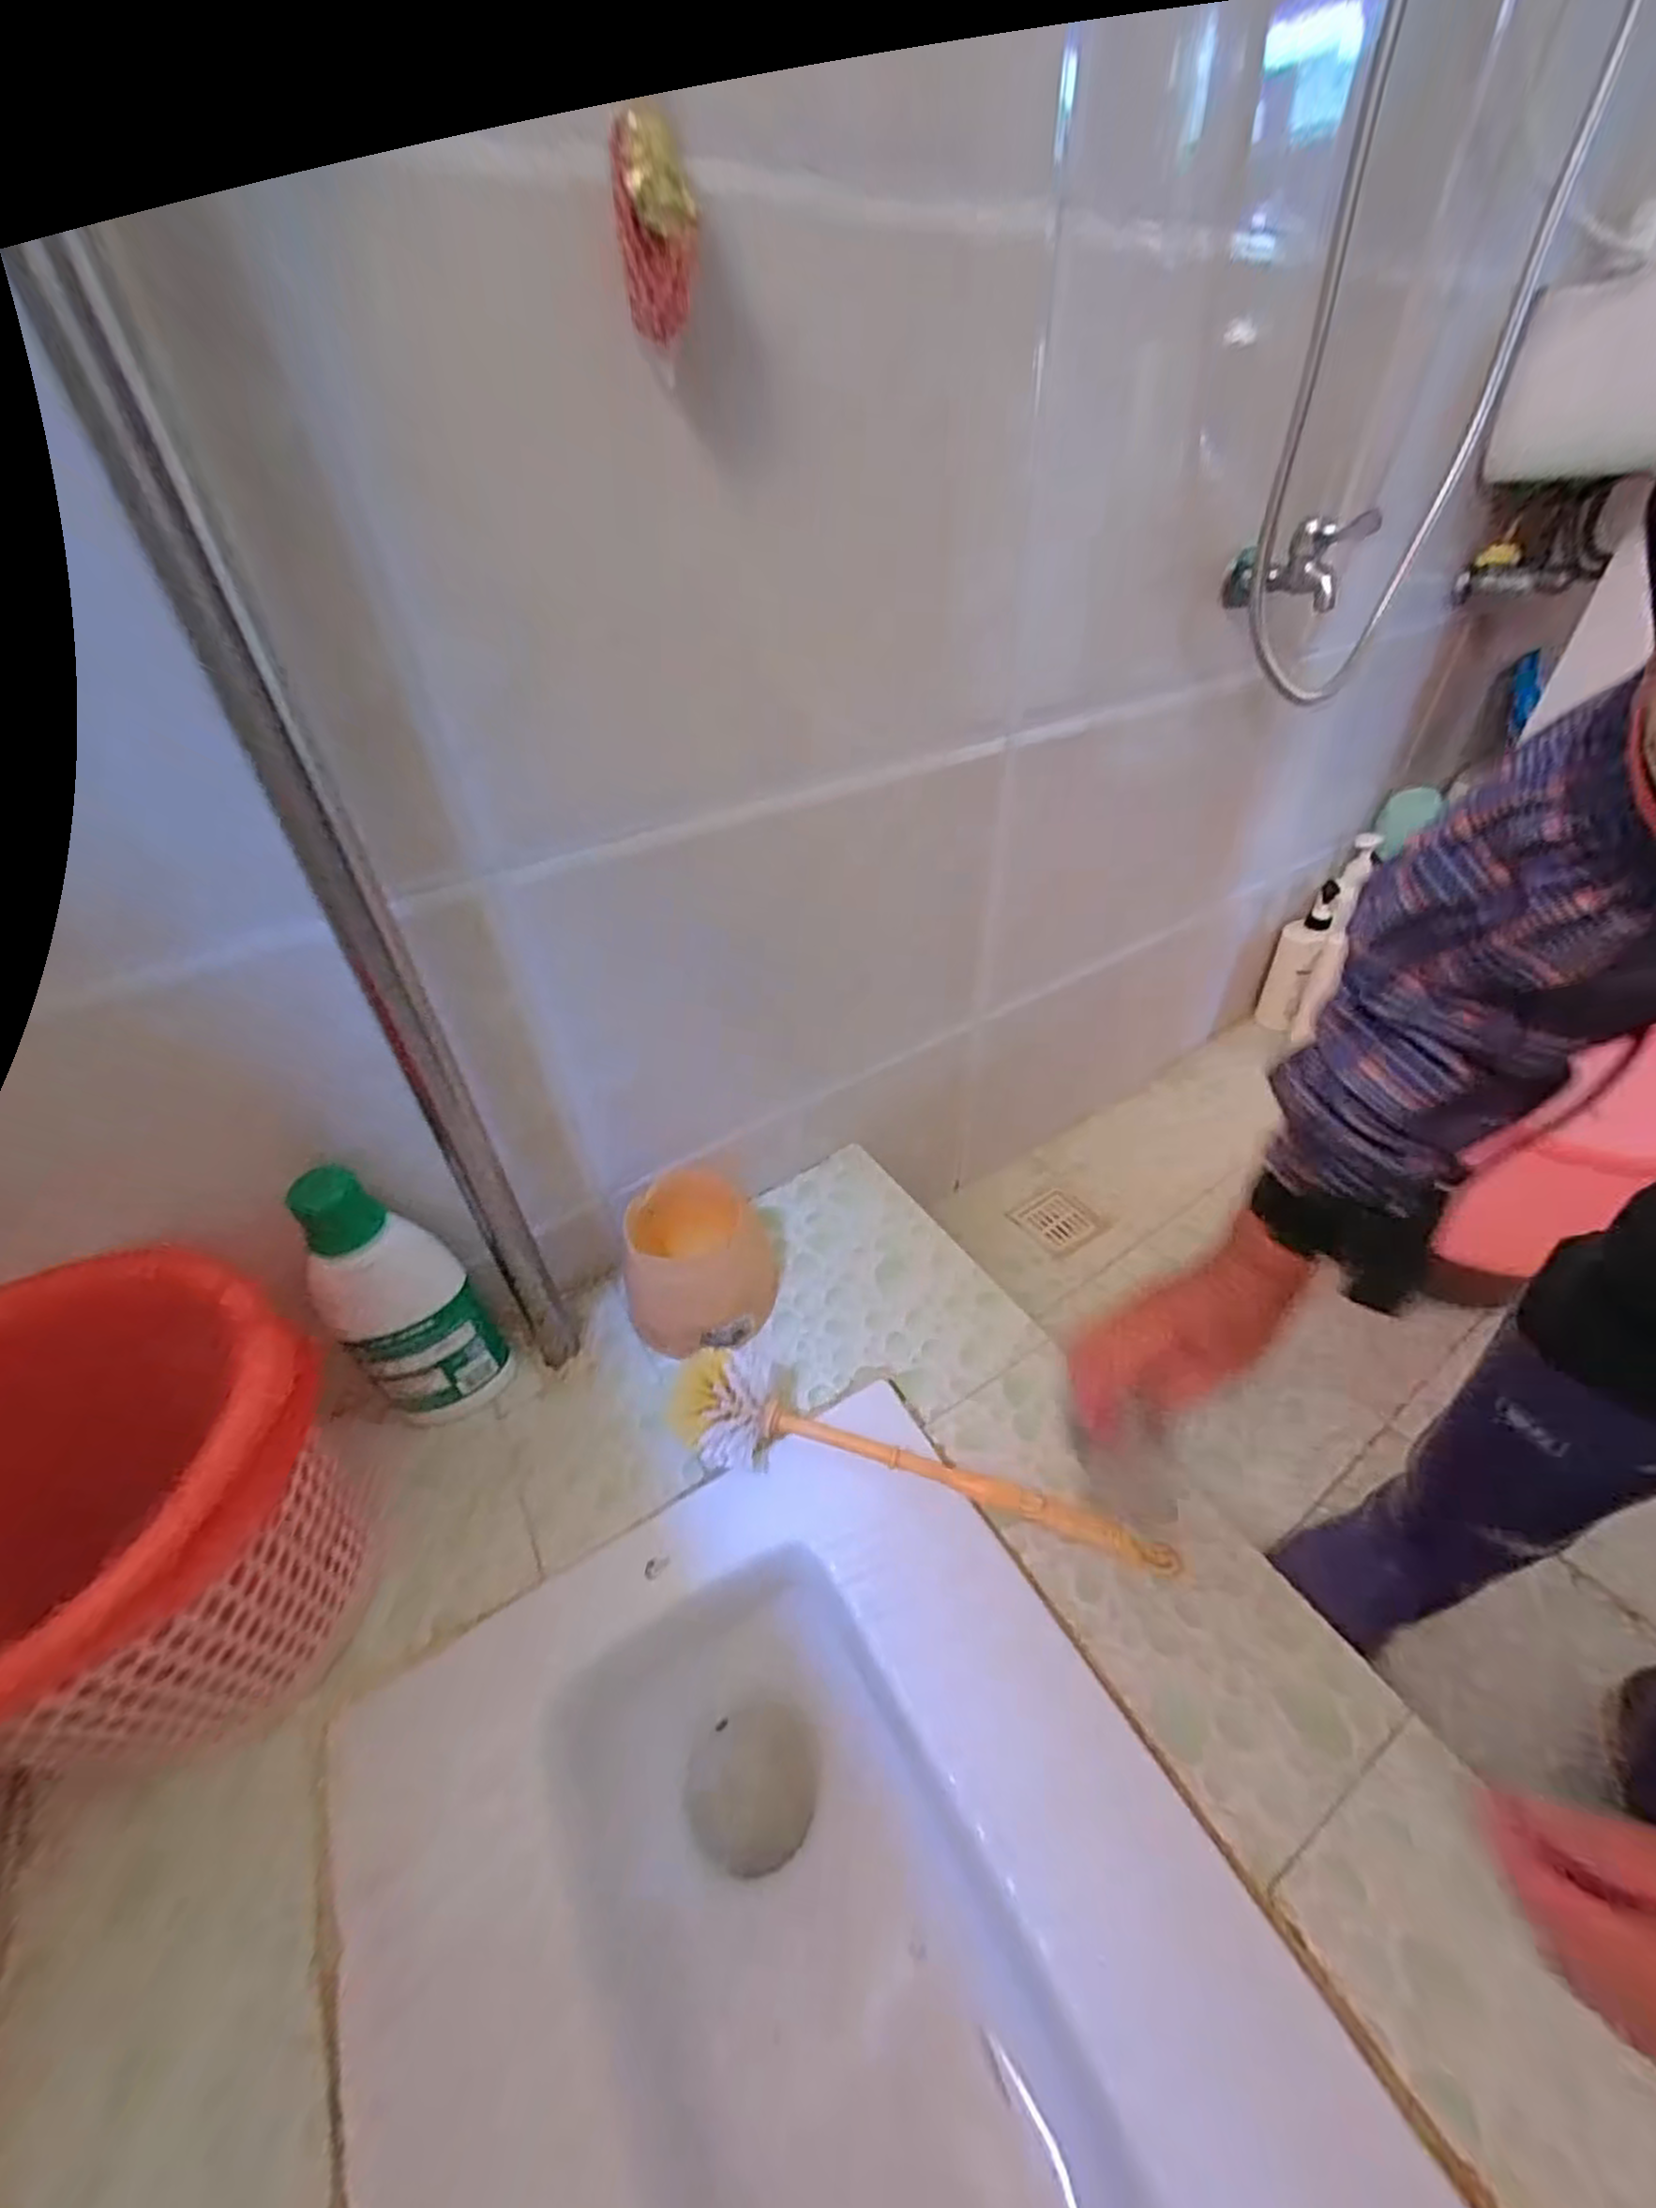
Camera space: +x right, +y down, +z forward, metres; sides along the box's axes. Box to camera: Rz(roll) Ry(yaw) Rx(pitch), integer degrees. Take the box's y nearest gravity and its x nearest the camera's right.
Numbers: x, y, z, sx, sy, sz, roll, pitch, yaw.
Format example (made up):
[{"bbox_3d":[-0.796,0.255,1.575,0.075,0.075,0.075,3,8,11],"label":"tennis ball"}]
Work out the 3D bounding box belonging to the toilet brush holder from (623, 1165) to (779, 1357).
[{"bbox_3d":[-0.111,0.131,0.644,0.125,0.106,0.135,-6,42,-1],"label":"toilet brush holder"}]

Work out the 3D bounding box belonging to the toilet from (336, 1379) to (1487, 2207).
[{"bbox_3d":[0.008,0.512,0.424,0.422,0.188,0.510,-25,46,-21],"label":"toilet"}]

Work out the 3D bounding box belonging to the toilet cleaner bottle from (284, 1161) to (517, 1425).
[{"bbox_3d":[-0.309,0.143,0.532,0.061,0.257,0.086,27,51,31],"label":"toilet cleaner bottle"}]

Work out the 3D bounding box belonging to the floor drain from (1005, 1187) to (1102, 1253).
[{"bbox_3d":[0.294,0.148,0.959,0.083,0.007,0.085,-23,45,-19],"label":"floor drain"}]

